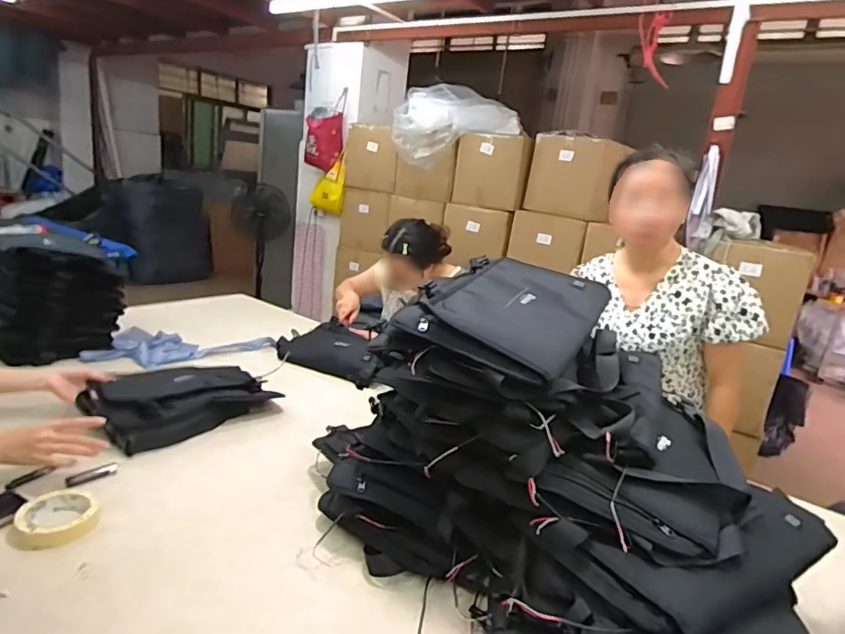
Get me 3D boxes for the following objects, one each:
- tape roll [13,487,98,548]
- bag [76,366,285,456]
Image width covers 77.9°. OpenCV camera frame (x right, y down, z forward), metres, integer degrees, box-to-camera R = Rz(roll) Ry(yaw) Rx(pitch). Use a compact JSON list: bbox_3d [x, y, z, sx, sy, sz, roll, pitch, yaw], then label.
[{"bbox_3d":[-0.538,0.291,0.771,0.099,0.025,0.122,-9,21,-44],"label":"tape roll"},{"bbox_3d":[-0.521,0.165,1.131,0.243,0.079,0.372,19,20,40],"label":"bag"}]

